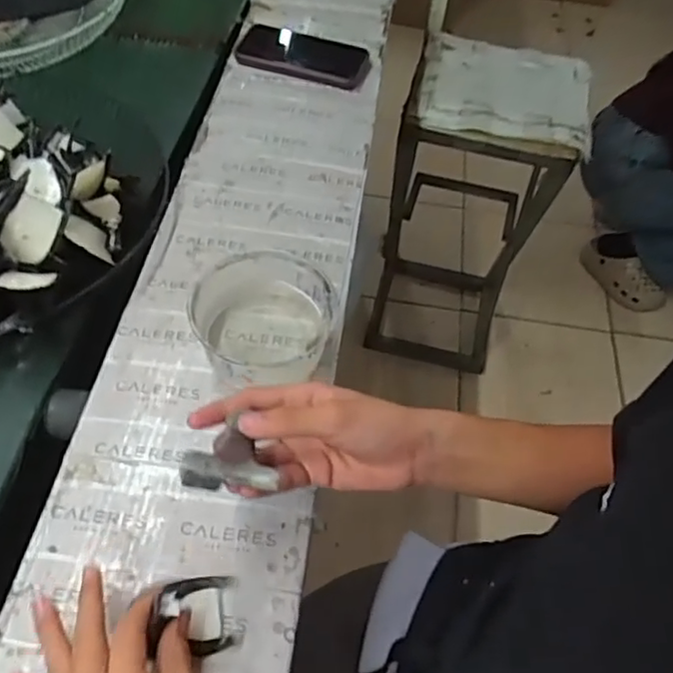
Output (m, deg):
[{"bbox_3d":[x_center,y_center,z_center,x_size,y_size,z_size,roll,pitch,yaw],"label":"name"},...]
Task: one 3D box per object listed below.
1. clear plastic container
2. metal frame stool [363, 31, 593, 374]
[{"bbox_3d":[-0.062,-0.007,0.535,0.110,0.063,0.116,2,54,-3],"label":"clear plastic container"},{"bbox_3d":[0.271,-0.251,1.394,0.314,0.662,0.308,12,54,4],"label":"metal frame stool"}]

